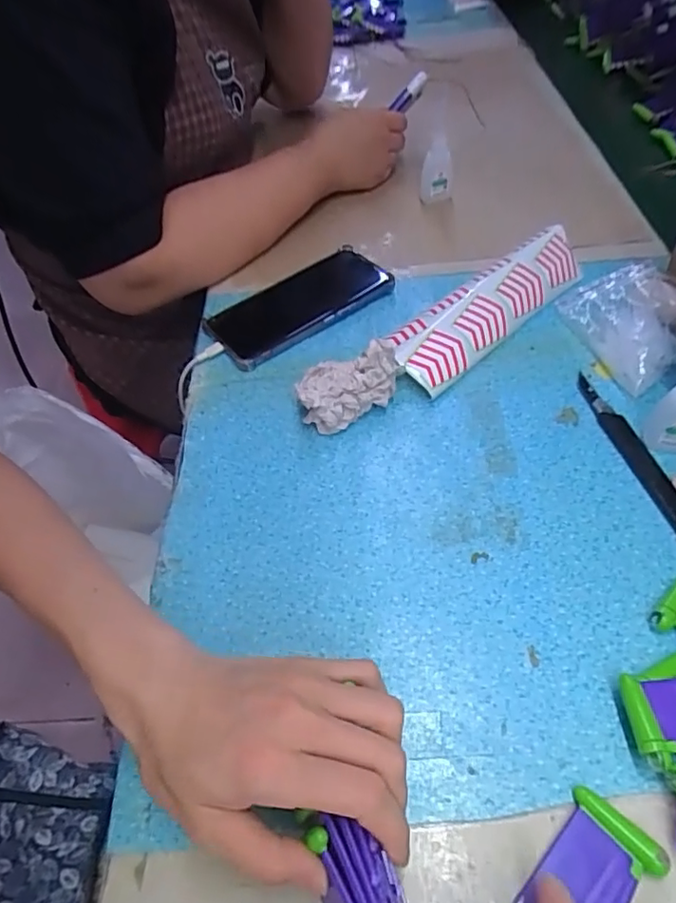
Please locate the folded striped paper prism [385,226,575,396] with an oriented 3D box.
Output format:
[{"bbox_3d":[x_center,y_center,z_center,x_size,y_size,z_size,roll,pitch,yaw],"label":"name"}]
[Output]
[{"bbox_3d":[0.131,-0.126,0.483,0.213,0.035,0.056,-38,57,-22],"label":"folded striped paper prism"}]

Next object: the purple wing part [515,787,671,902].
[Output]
[{"bbox_3d":[0.104,0.200,0.246,0.041,0.008,0.089,32,62,27],"label":"purple wing part"}]

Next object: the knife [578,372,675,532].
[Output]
[{"bbox_3d":[0.213,0.004,0.392,0.022,0.010,0.165,-13,52,-4],"label":"knife"}]

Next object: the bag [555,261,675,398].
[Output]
[{"bbox_3d":[0.246,-0.106,0.455,0.088,0.034,0.113,-15,52,-5],"label":"bag"}]

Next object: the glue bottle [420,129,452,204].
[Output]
[{"bbox_3d":[0.107,-0.302,0.602,0.031,0.069,0.018,9,32,13],"label":"glue bottle"}]

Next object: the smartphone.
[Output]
[{"bbox_3d":[-0.037,-0.138,0.520,0.167,0.014,0.082,-33,56,-18],"label":"smartphone"}]

